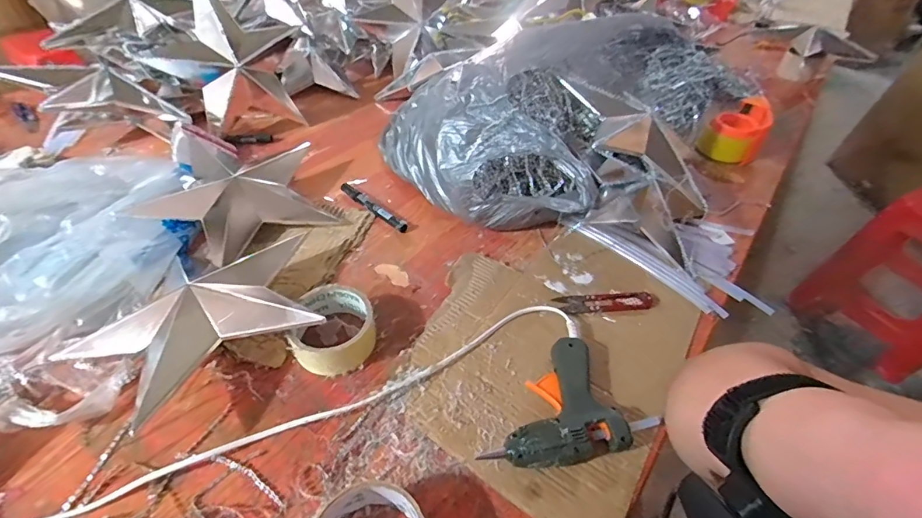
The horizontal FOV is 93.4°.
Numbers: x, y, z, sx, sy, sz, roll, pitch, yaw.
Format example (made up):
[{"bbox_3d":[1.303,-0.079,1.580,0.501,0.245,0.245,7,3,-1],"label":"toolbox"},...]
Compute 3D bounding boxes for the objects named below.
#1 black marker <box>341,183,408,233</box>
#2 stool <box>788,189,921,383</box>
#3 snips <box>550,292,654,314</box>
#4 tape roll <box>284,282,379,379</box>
[{"bbox_3d":[-0.125,-0.075,0.623,0.133,0.015,0.018,35,52,28],"label":"black marker"},{"bbox_3d":[1.341,0.043,1.287,0.294,0.562,0.354,28,49,23],"label":"stool"},{"bbox_3d":[0.171,0.051,0.513,0.113,0.012,0.026,0,44,-4],"label":"snips"},{"bbox_3d":[-0.131,0.073,0.455,0.082,0.040,0.091,2,46,0],"label":"tape roll"}]

